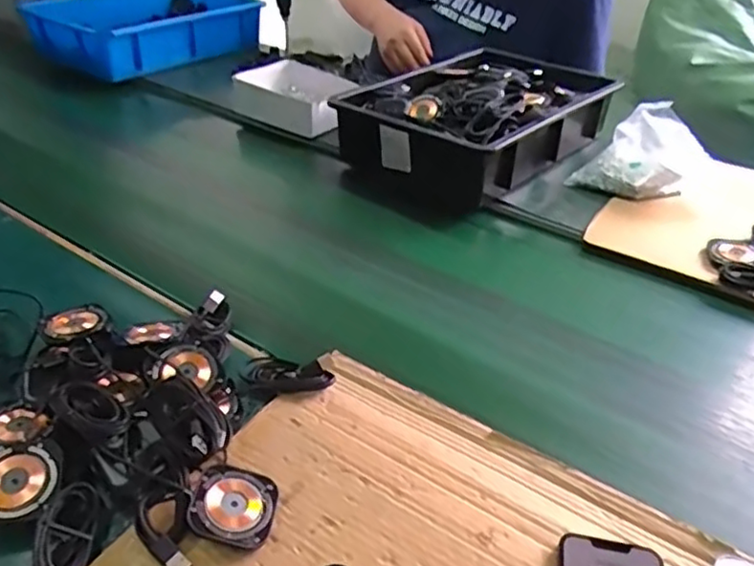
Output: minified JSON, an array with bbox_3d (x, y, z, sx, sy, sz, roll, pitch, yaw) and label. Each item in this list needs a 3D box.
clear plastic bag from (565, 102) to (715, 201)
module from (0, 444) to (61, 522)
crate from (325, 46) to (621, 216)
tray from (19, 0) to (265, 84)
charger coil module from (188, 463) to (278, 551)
[{"bbox_3d":[0.381,-0.182,0.938,0.136,0.078,0.175,29,44,33],"label":"clear plastic bag"},{"bbox_3d":[-0.261,0.142,0.478,0.054,0.012,0.054,1,55,-21],"label":"module"},{"bbox_3d":[0.173,-0.256,1.022,0.264,0.117,0.439,28,43,32],"label":"crate"},{"bbox_3d":[-0.430,-0.528,1.347,0.246,0.103,0.462,24,41,28],"label":"tray"},{"bbox_3d":[-0.104,0.160,0.481,0.060,0.010,0.057,24,43,-6],"label":"charger coil module"}]

